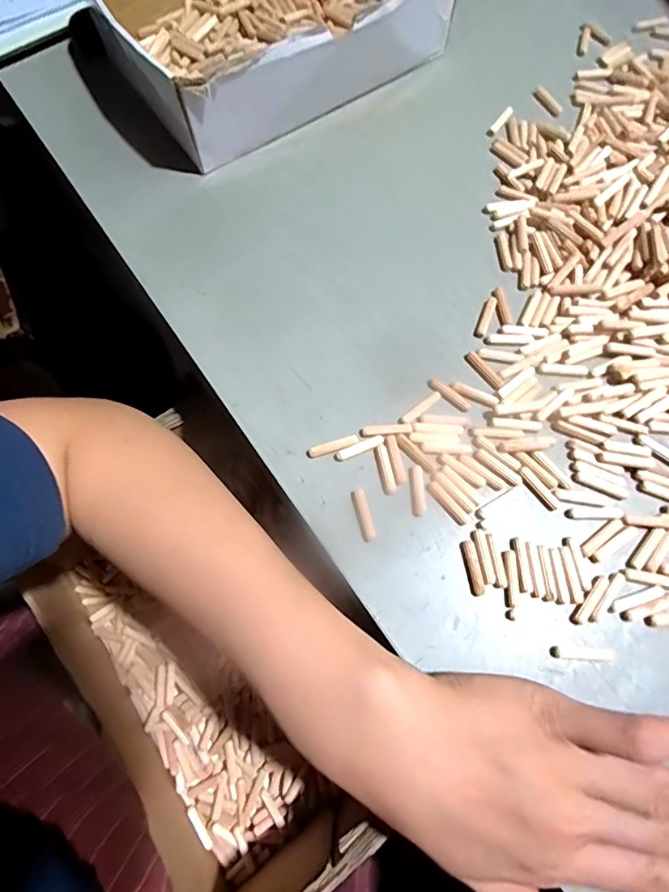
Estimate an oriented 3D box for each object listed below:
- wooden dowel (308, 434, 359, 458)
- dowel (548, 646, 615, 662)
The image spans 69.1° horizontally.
[{"bbox_3d":[-0.001,0.000,0.287,0.030,0.006,0.006,-17,72,-6],"label":"wooden dowel"},{"bbox_3d":[0.128,0.107,0.249,0.032,0.004,0.006,3,71,1],"label":"dowel"}]

